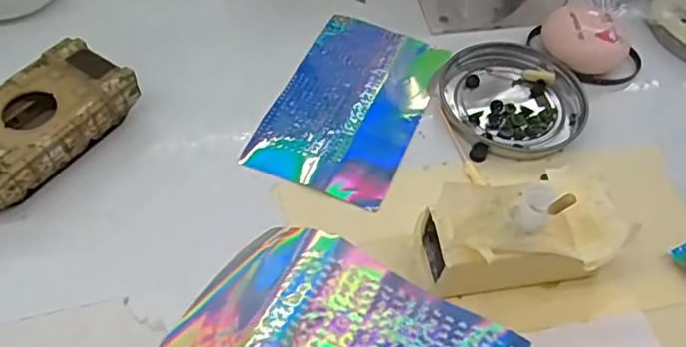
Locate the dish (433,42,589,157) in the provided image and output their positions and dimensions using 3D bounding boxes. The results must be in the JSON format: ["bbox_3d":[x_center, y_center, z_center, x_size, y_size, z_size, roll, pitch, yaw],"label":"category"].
[{"bbox_3d":[0.093,-0.043,0.316,0.079,0.008,0.073,1,54,-2],"label":"dish"}]

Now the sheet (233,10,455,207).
[{"bbox_3d":[0.005,-0.041,0.314,0.077,0.004,0.123,21,57,11],"label":"sheet"}]

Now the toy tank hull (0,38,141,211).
[{"bbox_3d":[-0.150,-0.021,0.278,0.050,0.026,0.095,31,59,17],"label":"toy tank hull"}]

